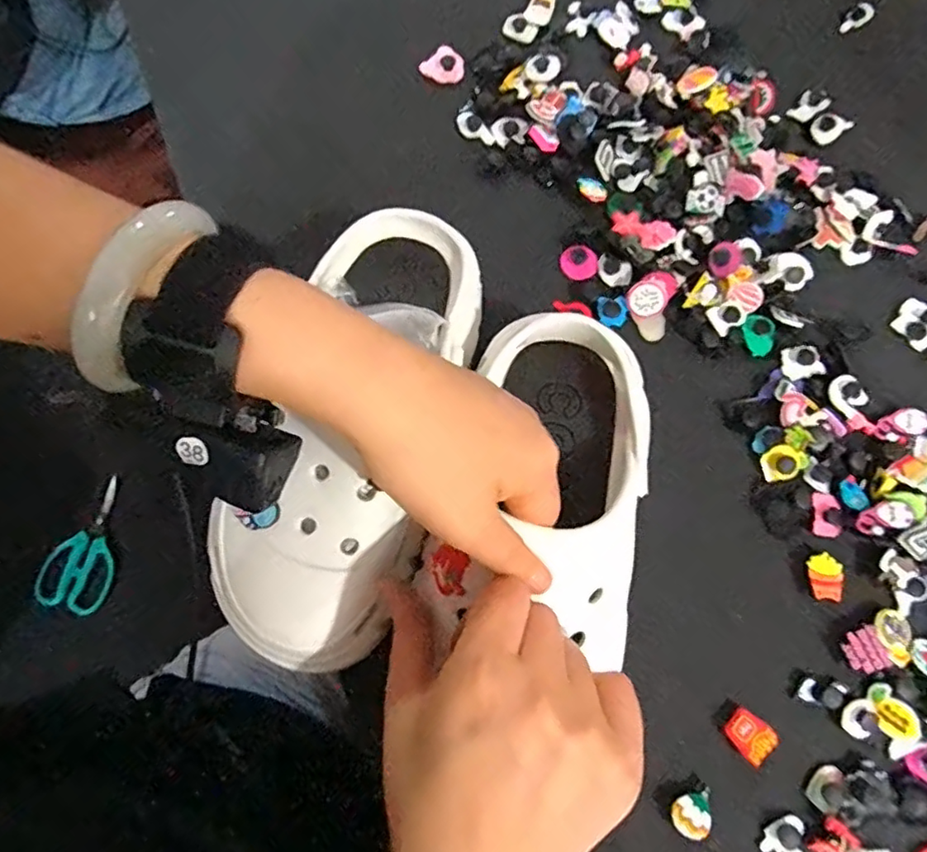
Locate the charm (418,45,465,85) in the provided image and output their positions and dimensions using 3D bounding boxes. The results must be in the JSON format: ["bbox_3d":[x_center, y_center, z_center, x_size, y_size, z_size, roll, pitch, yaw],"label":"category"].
[{"bbox_3d":[-0.014,-0.271,0.448,0.028,0.005,0.031,44,78,9],"label":"charm"}]

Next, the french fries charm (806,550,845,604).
[{"bbox_3d":[0.216,0.091,0.354,0.019,0.006,0.027,-5,75,-3],"label":"french fries charm"}]

